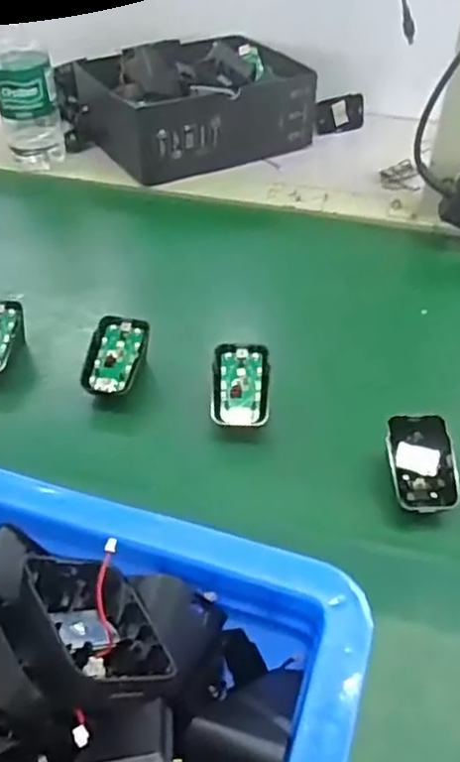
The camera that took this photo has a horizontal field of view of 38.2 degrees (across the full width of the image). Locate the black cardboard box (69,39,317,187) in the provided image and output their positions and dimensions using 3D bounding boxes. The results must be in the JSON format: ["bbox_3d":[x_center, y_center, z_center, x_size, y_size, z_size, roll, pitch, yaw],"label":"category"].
[{"bbox_3d":[-0.035,-0.349,0.836,0.258,0.095,0.180,-24,50,-22],"label":"black cardboard box"}]

